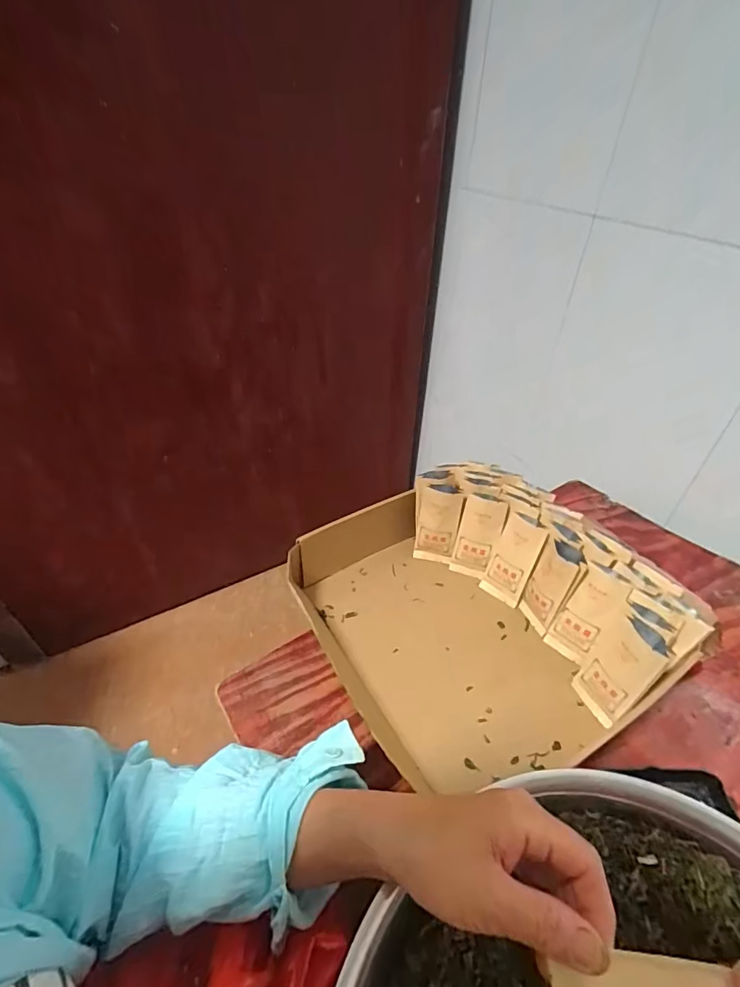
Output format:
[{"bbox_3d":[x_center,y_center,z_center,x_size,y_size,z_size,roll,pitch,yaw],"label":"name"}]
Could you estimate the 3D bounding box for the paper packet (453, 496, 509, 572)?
[{"bbox_3d":[0.136,0.051,0.566,0.049,0.093,0.008,14,24,12],"label":"paper packet"}]

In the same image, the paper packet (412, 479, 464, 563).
[{"bbox_3d":[0.083,0.039,0.583,0.058,0.108,0.035,10,42,10],"label":"paper packet"}]

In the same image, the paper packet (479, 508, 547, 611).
[{"bbox_3d":[0.172,0.081,0.544,0.053,0.105,0.013,29,26,34],"label":"paper packet"}]

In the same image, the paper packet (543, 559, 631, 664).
[{"bbox_3d":[0.233,0.132,0.483,0.009,0.108,0.052,-8,37,-46],"label":"paper packet"}]

